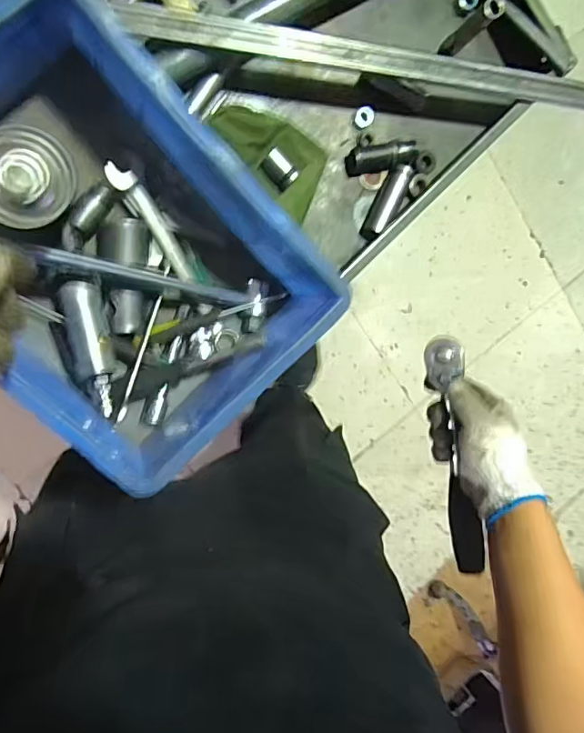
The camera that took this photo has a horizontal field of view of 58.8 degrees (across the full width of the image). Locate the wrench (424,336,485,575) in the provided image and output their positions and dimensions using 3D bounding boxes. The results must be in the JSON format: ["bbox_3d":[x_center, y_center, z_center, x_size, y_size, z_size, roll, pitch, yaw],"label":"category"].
[{"bbox_3d":[0.170,0.088,0.541,0.034,0.027,0.241,-3,81,-8],"label":"wrench"}]

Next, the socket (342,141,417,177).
[{"bbox_3d":[0.104,-0.239,0.592,0.083,0.022,0.028,-12,99,-13],"label":"socket"}]

